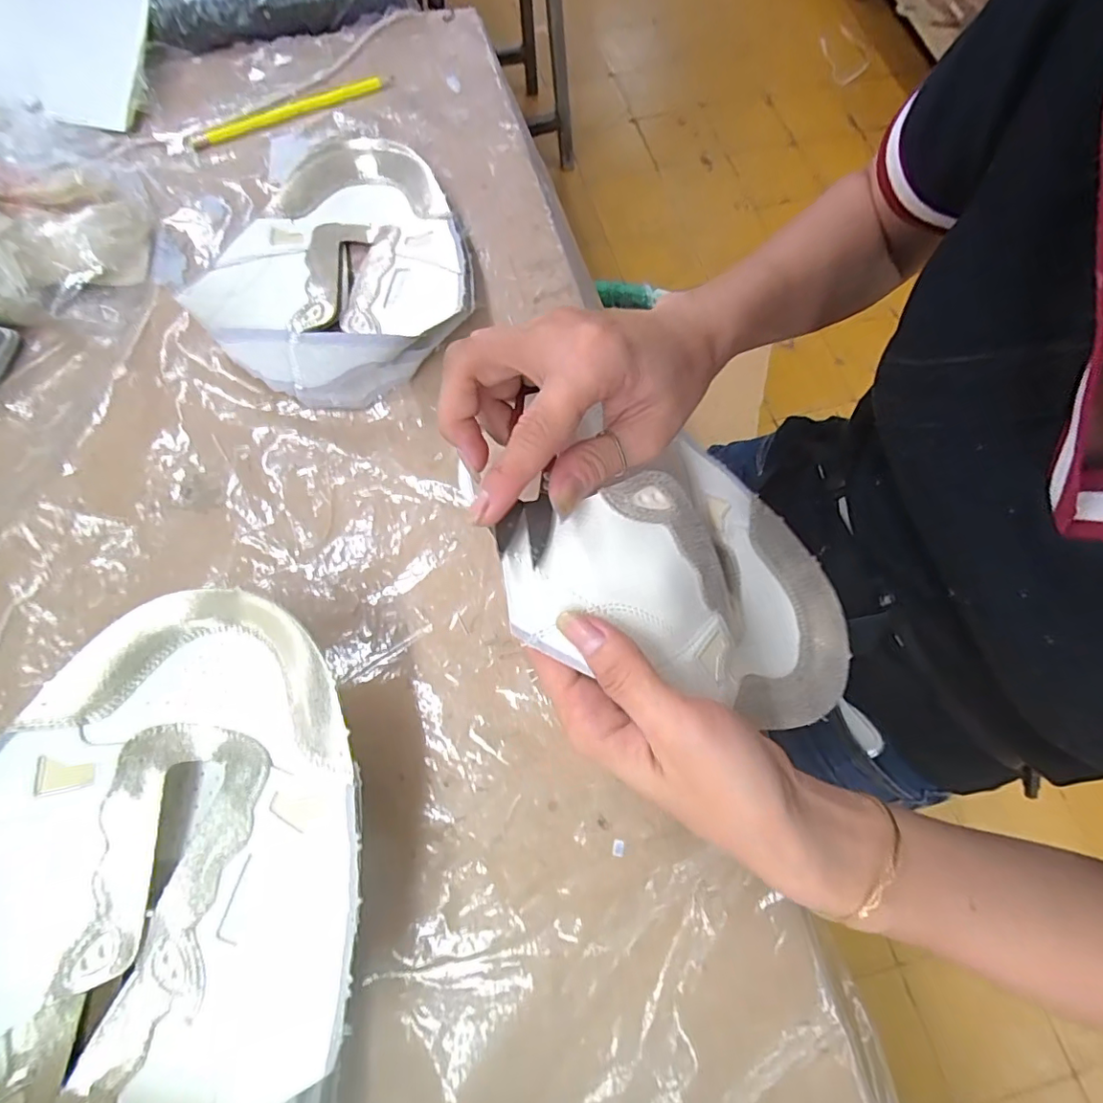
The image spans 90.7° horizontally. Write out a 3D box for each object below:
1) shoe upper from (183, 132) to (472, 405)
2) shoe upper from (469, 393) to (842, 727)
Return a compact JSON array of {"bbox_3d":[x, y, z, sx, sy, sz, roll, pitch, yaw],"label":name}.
[{"bbox_3d":[-0.153,-0.204,0.371,0.177,0.049,0.219,-25,74,-10],"label":"shoe upper"},{"bbox_3d":[0.066,0.002,0.275,0.206,0.065,0.134,21,76,-24],"label":"shoe upper"}]

